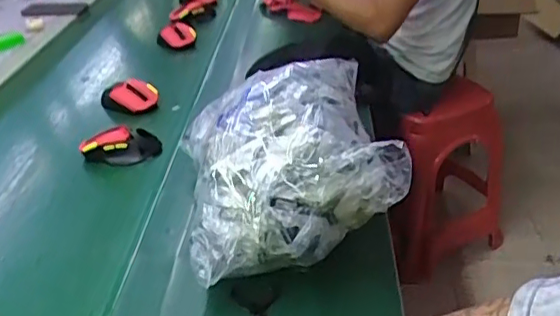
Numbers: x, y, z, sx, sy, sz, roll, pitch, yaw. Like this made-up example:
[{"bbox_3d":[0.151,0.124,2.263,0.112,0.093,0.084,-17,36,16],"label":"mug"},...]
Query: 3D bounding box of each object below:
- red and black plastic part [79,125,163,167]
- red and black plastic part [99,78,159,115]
[{"bbox_3d":[-0.236,-0.020,0.876,0.112,0.048,0.032,-9,31,-9],"label":"red and black plastic part"},{"bbox_3d":[-0.256,-0.106,1.017,0.105,0.045,0.061,23,39,33],"label":"red and black plastic part"}]

